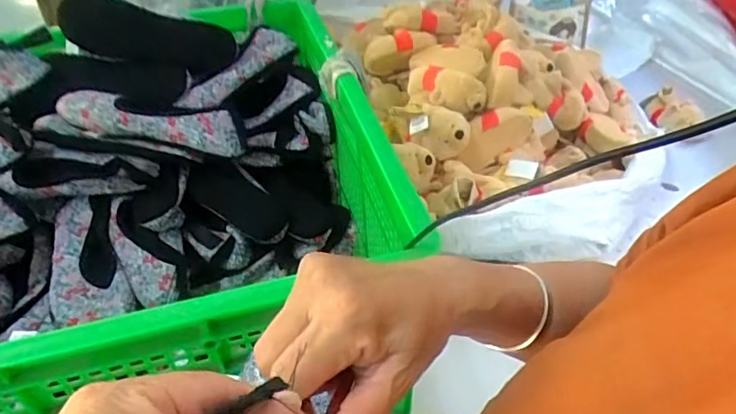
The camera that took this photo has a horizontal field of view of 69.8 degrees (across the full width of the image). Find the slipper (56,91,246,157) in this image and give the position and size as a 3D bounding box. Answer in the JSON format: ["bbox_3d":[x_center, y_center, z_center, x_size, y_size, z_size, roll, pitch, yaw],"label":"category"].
[{"bbox_3d":[-0.325,-0.131,0.793,0.275,0.059,0.071,9,41,-11],"label":"slipper"}]

